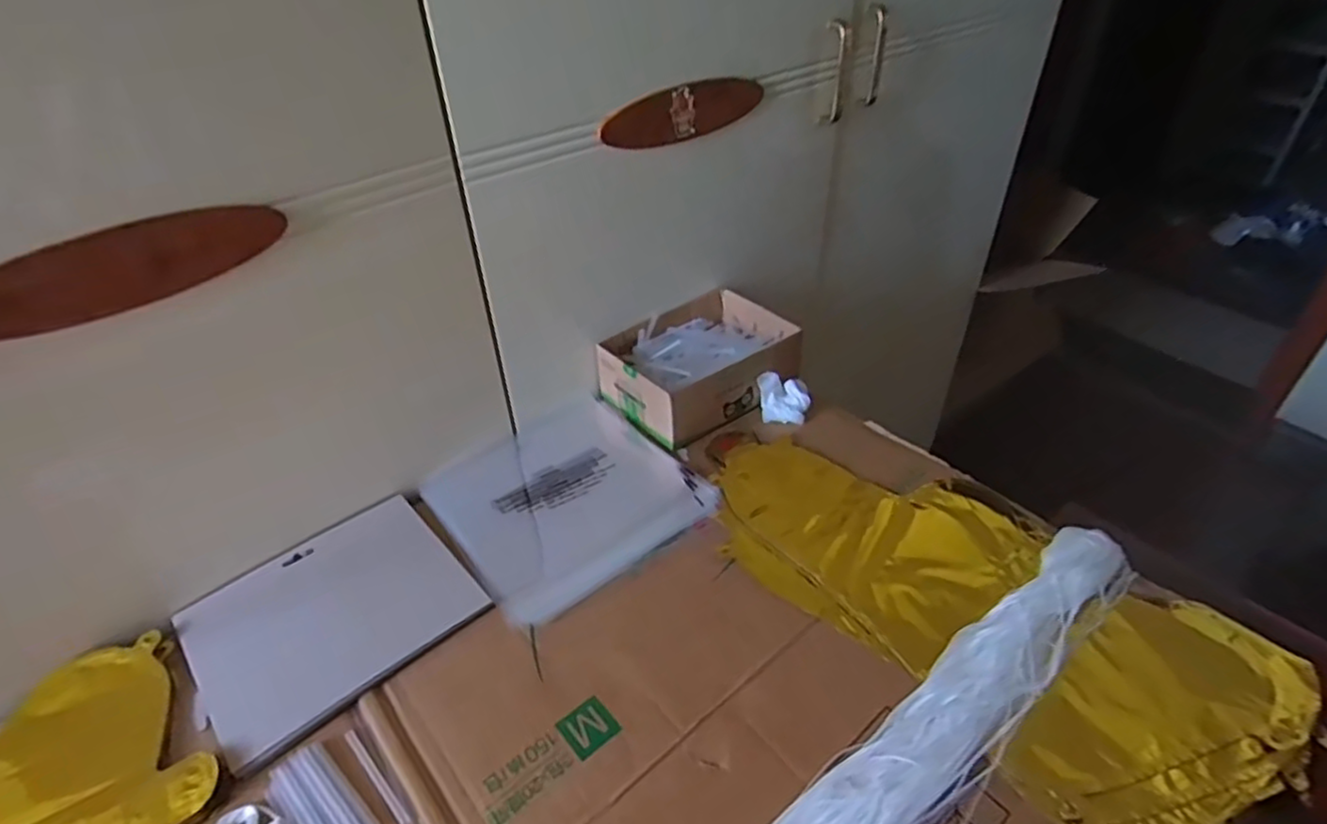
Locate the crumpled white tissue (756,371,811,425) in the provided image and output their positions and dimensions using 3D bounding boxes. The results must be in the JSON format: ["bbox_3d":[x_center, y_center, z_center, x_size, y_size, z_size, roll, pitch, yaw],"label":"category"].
[{"bbox_3d":[0.123,-0.015,0.707,0.052,0.037,0.039,4,40,7],"label":"crumpled white tissue"}]

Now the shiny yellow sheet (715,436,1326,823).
[{"bbox_3d":[0.231,0.142,0.547,0.457,0.042,0.228,29,49,32],"label":"shiny yellow sheet"}]

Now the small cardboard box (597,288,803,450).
[{"bbox_3d":[0.036,-0.053,0.735,0.191,0.068,0.146,-26,45,-27],"label":"small cardboard box"}]

